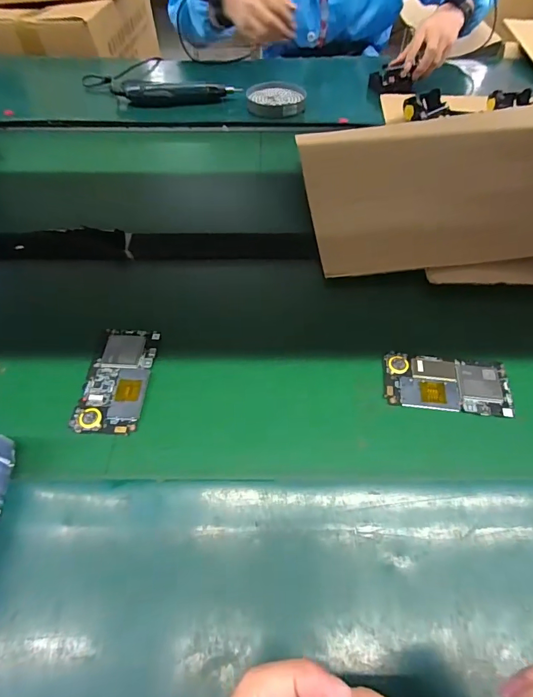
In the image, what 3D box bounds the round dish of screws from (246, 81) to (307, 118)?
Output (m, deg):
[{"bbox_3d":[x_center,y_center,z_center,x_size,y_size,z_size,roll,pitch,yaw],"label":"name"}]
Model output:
[{"bbox_3d":[0.019,-0.485,0.785,0.111,0.022,0.111,0,53,3],"label":"round dish of screws"}]

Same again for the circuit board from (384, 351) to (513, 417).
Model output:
[{"bbox_3d":[0.188,0.035,0.422,0.123,0.008,0.065,4,54,6],"label":"circuit board"}]

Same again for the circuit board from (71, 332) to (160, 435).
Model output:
[{"bbox_3d":[-0.157,0.030,0.426,0.066,0.006,0.123,2,53,5],"label":"circuit board"}]

